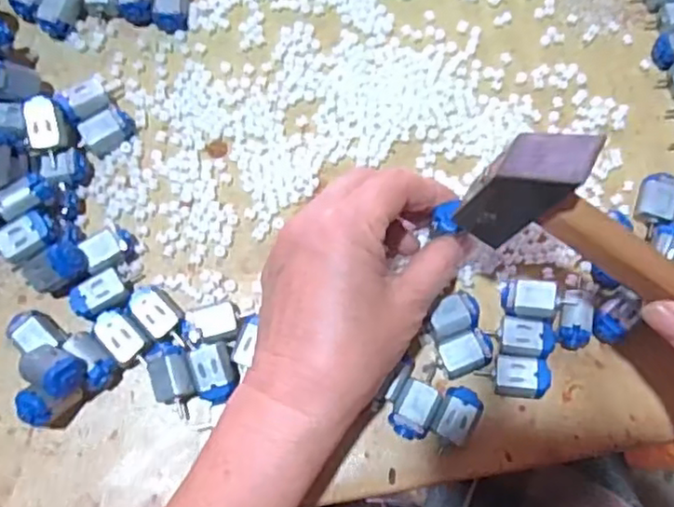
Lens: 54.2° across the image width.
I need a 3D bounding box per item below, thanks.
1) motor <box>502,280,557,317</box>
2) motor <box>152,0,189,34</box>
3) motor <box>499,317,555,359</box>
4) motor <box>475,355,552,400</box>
[{"bbox_3d":[0.098,0.024,0.340,0.025,0.020,0.018,5,74,-1],"label":"motor"},{"bbox_3d":[-0.097,-0.144,0.382,0.019,0.015,0.030,0,74,-2],"label":"motor"},{"bbox_3d":[0.096,0.045,0.337,0.025,0.016,0.019,13,74,2],"label":"motor"},{"bbox_3d":[0.089,0.062,0.331,0.034,0.015,0.020,6,74,0],"label":"motor"}]

